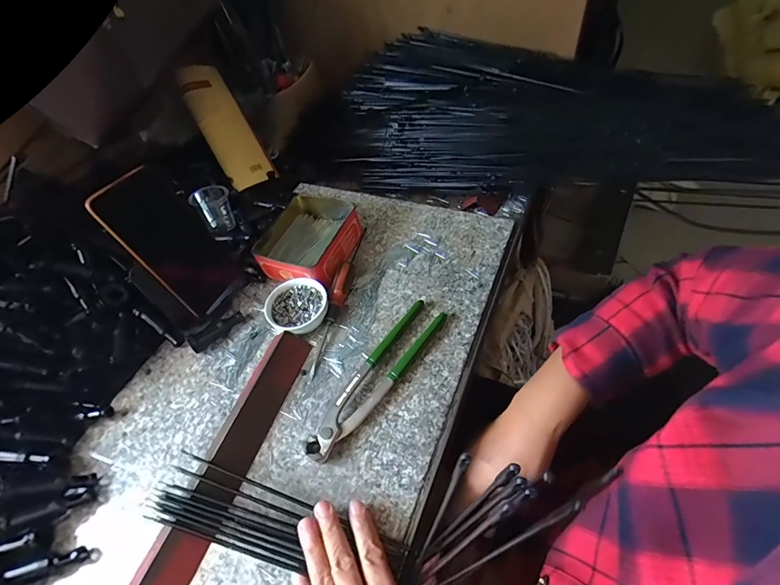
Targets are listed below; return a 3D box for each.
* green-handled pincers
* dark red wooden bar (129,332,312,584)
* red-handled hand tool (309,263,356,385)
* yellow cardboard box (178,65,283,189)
[{"bbox_3d":[-0.015,0.082,0.390,0.042,0.014,0.194,30,63,29],"label":"green-handled pincers"},{"bbox_3d":[-0.145,0.149,0.352,0.042,0.021,0.256,11,56,18],"label":"dark red wooden bar"},{"bbox_3d":[-0.067,0.027,0.437,0.017,0.020,0.149,5,54,14],"label":"red-handled hand tool"},{"bbox_3d":[-0.263,-0.269,0.613,0.077,0.040,0.213,-31,94,-20],"label":"yellow cardboard box"}]

